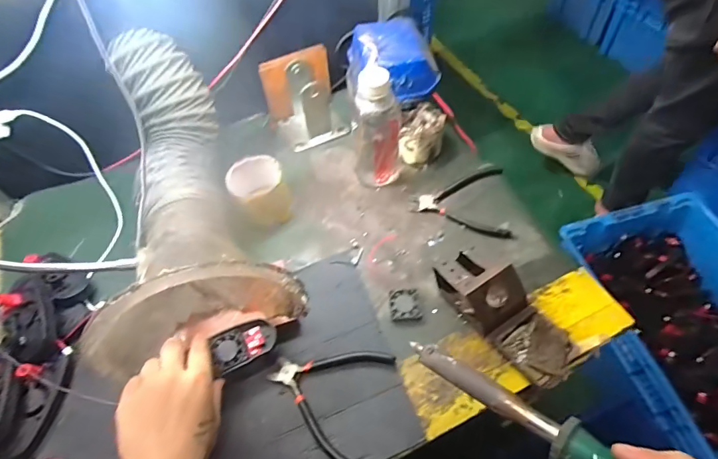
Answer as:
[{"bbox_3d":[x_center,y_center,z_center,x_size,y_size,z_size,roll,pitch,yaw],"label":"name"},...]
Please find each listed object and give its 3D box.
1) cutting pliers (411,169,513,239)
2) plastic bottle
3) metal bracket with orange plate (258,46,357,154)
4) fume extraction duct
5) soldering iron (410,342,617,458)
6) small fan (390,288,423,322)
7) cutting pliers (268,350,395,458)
[{"bbox_3d":[0.169,-0.052,0.637,0.144,0.019,0.111,20,59,17],"label":"cutting pliers"},{"bbox_3d":[0.026,-0.132,0.611,0.069,0.177,0.061,-5,55,2],"label":"plastic bottle"},{"bbox_3d":[-0.094,-0.215,0.712,0.113,0.125,0.097,-19,56,-8],"label":"metal bracket with orange plate"},{"bbox_3d":[-0.236,-0.048,0.552,0.204,0.204,0.411,-21,56,-9],"label":"fume extraction duct"},{"bbox_3d":[0.141,0.146,0.277,0.026,0.027,0.272,-42,41,-22],"label":"soldering iron"},{"bbox_3d":[0.060,0.098,0.549,0.038,0.008,0.042,-6,55,1],"label":"small fan"},{"bbox_3d":[-0.039,0.189,0.492,0.133,0.011,0.131,15,58,15],"label":"cutting pliers"}]

